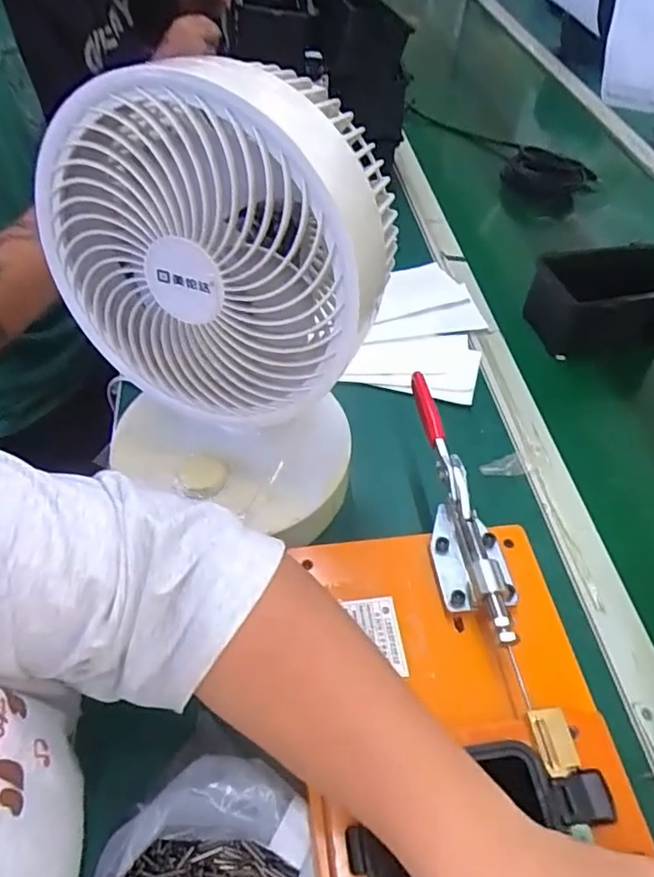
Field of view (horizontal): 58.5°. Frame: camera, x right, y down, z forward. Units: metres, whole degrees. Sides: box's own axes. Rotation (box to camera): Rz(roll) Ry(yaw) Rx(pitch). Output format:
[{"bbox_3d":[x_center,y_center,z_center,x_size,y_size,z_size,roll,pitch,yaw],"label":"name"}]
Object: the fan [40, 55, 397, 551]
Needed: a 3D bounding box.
[{"bbox_3d":[-0.064,-0.096,0.444,0.237,0.330,0.140,19,52,12],"label":"fan"}]

